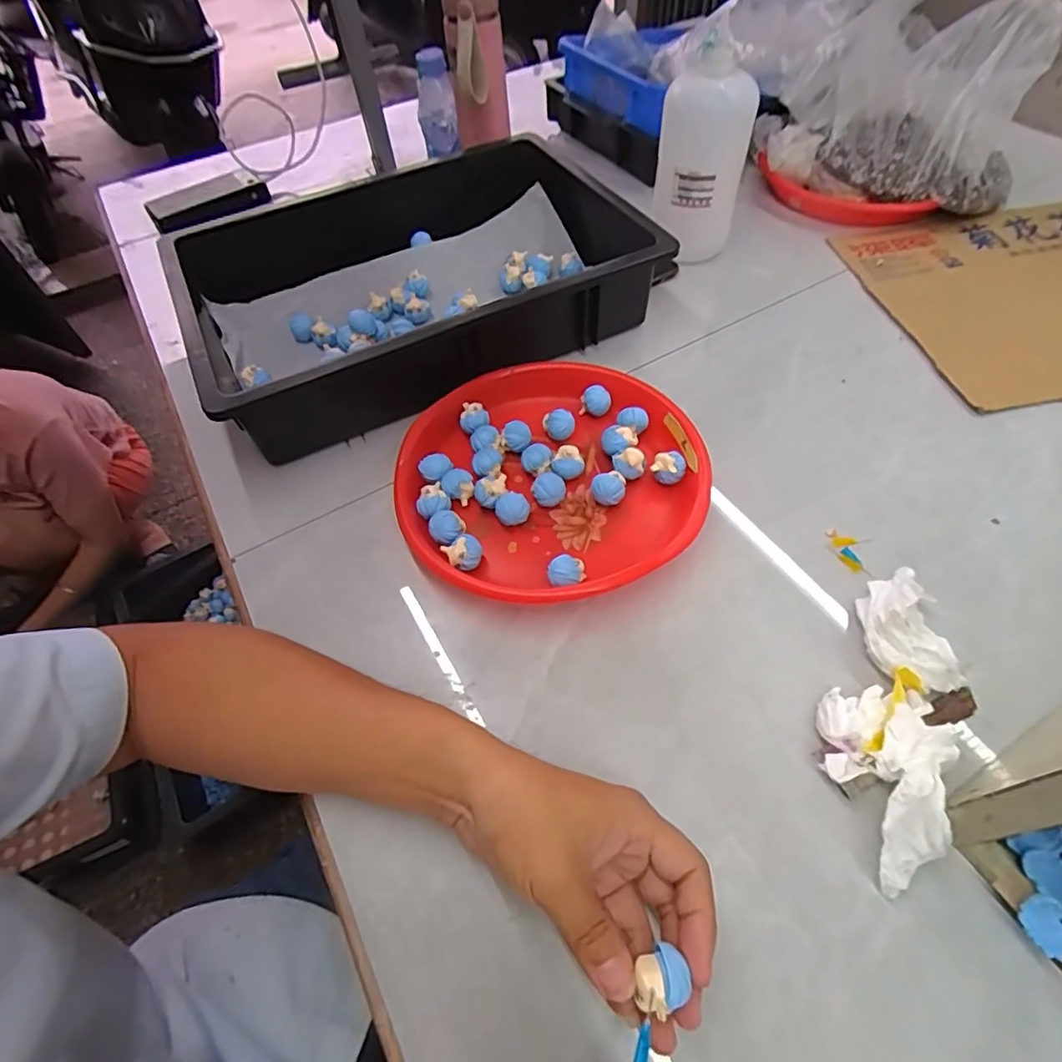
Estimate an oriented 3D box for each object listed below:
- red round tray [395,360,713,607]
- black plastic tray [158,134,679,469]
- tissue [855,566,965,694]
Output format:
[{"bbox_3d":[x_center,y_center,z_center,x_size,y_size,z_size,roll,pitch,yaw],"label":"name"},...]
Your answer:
[{"bbox_3d":[0.019,-0.047,0.494,0.244,0.037,0.251,-3,54,4],"label":"red round tray"},{"bbox_3d":[-0.123,-0.262,0.617,0.444,0.107,0.318,-29,56,-15],"label":"black plastic tray"},{"bbox_3d":[0.255,0.068,0.393,0.048,0.033,0.081,-11,54,-2],"label":"tissue"}]

